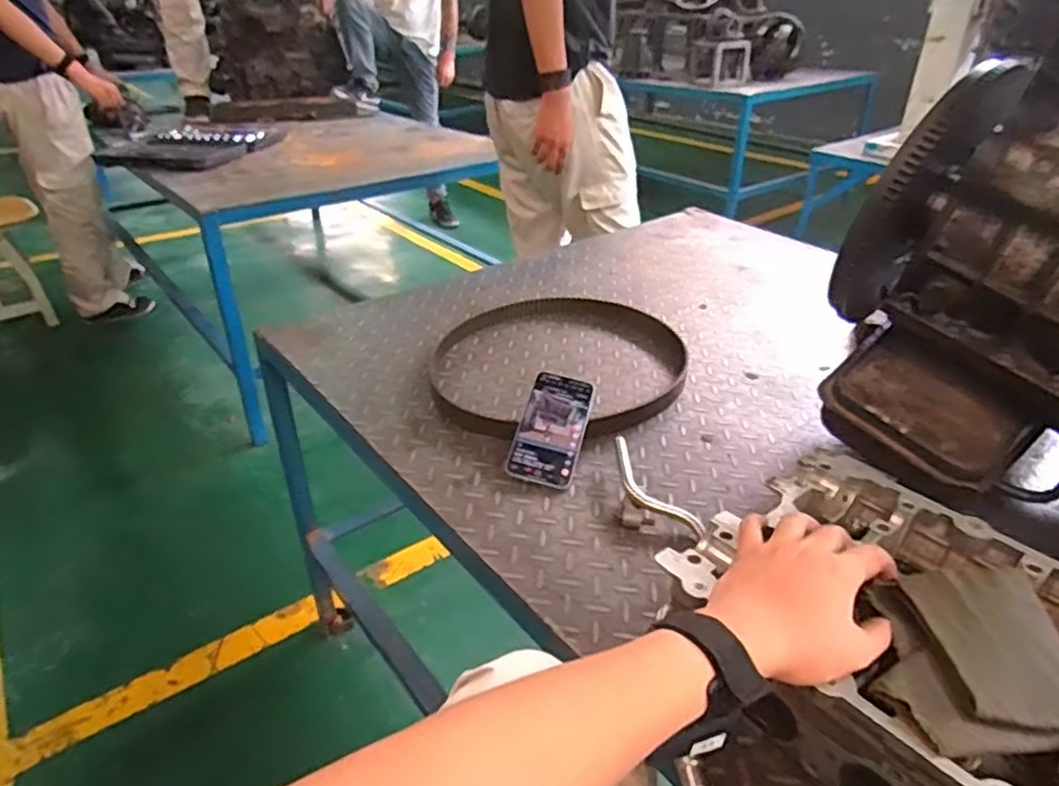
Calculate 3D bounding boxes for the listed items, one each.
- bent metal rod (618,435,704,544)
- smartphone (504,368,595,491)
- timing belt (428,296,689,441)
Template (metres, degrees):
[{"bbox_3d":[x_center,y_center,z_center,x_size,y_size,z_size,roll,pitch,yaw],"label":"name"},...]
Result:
[{"bbox_3d":[0.138,0.111,0.760,0.047,0.012,0.144,-30,64,-38],"label":"bent metal rod"},{"bbox_3d":[0.028,0.042,0.828,0.078,0.011,0.159,17,55,6],"label":"smartphone"},{"bbox_3d":[0.048,-0.054,1.023,0.397,0.038,0.395,-7,32,-9],"label":"timing belt"}]

